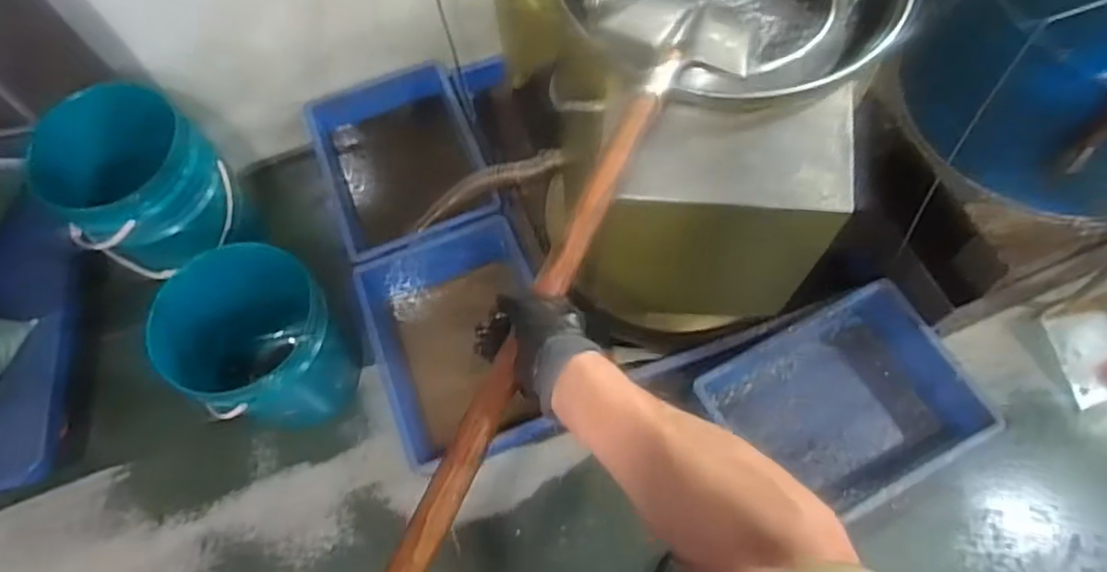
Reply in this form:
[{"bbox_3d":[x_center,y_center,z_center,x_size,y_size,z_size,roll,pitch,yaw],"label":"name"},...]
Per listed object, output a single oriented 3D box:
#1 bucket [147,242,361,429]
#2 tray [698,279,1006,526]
[{"bbox_3d":[-0.581,0.134,1.371,0.308,0.347,0.271,-40,70,-14],"label":"bucket"},{"bbox_3d":[0.562,0.251,1.361,0.464,0.187,0.367,-27,67,-9],"label":"tray"}]

